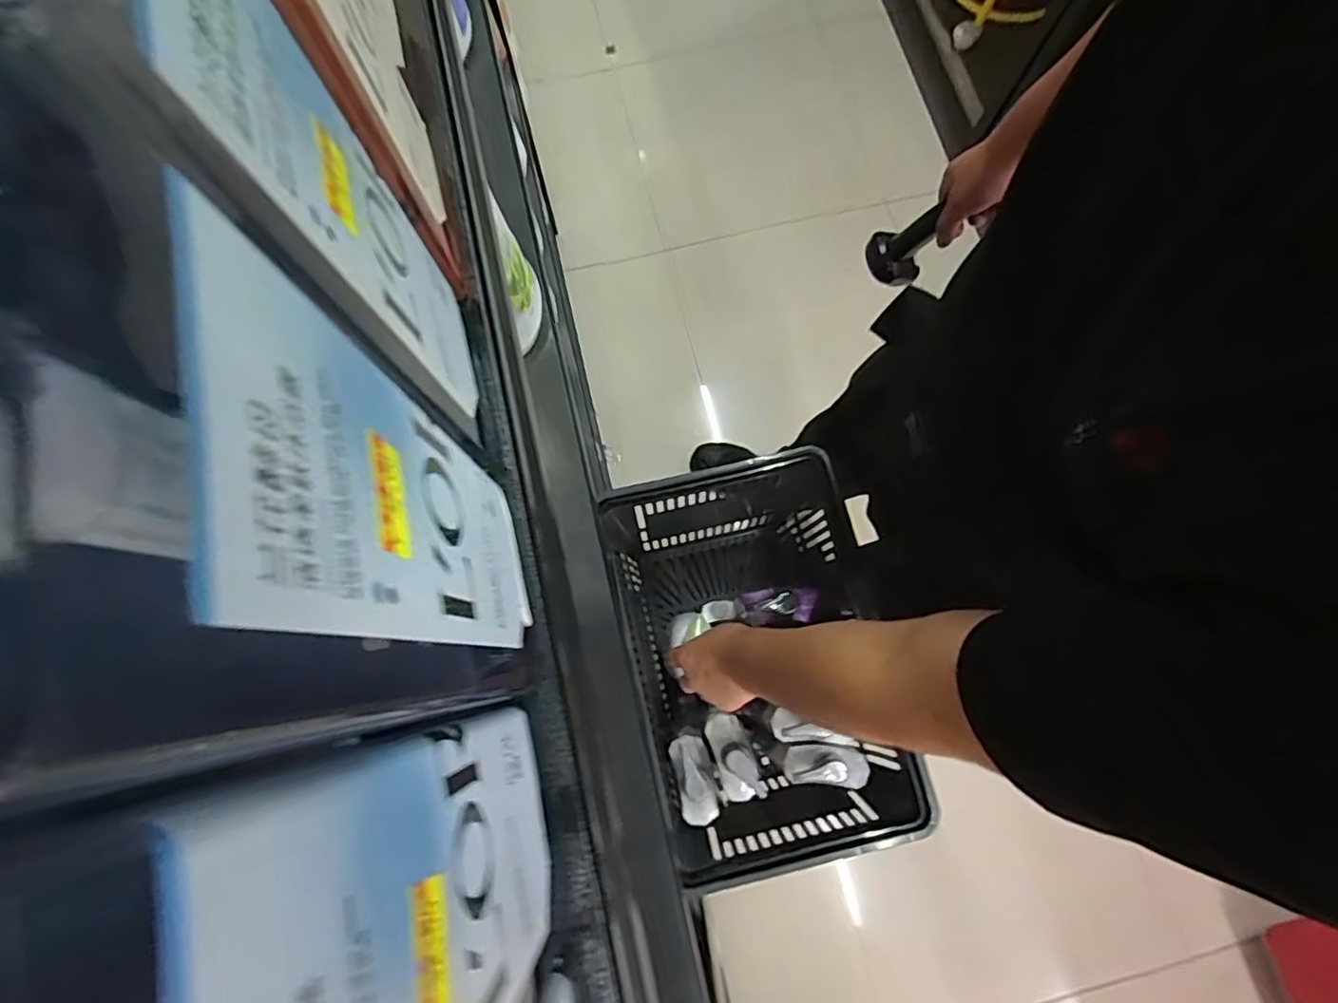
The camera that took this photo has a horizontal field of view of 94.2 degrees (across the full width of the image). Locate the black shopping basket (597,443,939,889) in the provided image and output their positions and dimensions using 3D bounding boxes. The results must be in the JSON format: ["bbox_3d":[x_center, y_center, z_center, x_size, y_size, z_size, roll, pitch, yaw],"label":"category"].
[{"bbox_3d":[0.111,0.208,0.869,0.304,0.275,0.471,-14,77,-3],"label":"black shopping basket"}]

